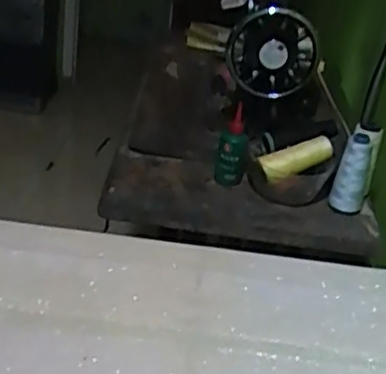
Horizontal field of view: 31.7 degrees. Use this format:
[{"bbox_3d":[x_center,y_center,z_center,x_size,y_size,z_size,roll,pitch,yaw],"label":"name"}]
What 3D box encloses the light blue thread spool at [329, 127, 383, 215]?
[{"bbox_3d":[0.233,-0.019,0.984,0.049,0.135,0.049,7,29,-4],"label":"light blue thread spool"}]

